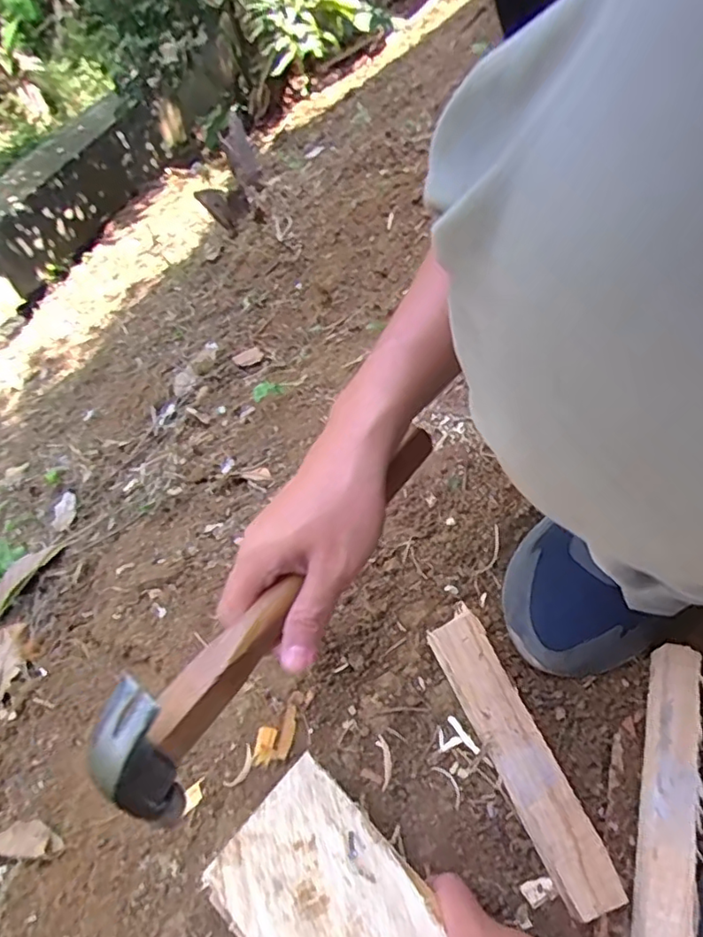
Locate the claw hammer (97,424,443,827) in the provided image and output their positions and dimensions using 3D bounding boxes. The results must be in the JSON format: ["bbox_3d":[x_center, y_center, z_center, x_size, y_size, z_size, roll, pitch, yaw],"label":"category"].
[{"bbox_3d":[-0.032,0.068,0.345,0.042,0.074,0.274,33,57,17],"label":"claw hammer"}]

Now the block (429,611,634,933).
[{"bbox_3d":[0.111,0.193,0.401,0.040,0.031,0.190,-20,60,-16],"label":"block"}]

